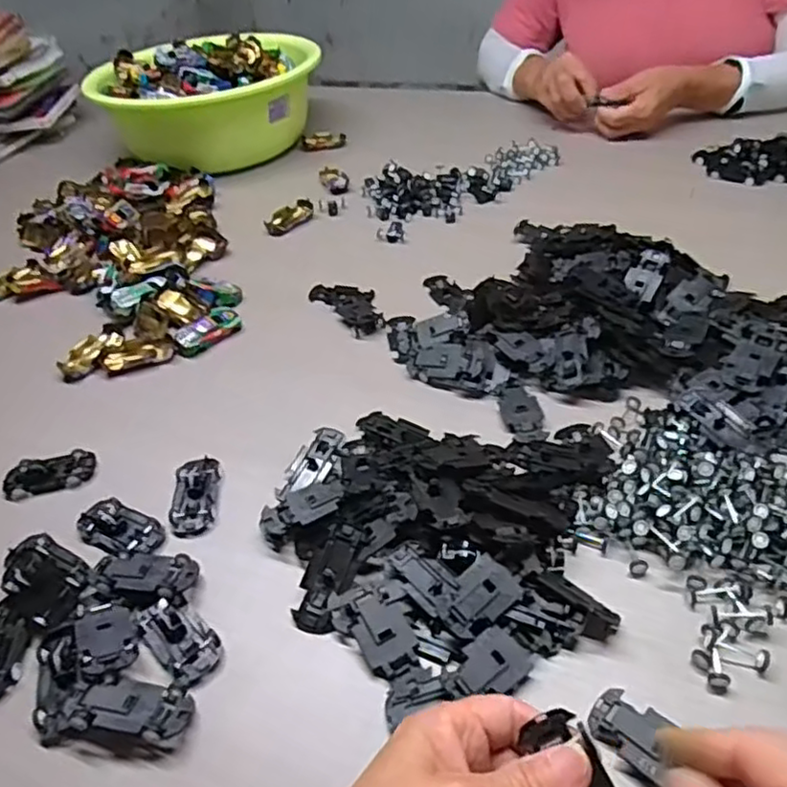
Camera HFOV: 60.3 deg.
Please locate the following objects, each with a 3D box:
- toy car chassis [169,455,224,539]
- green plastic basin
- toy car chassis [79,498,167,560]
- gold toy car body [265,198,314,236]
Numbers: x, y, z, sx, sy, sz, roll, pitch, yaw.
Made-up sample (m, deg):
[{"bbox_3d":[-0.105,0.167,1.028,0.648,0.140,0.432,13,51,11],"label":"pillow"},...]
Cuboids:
[{"bbox_3d":[-0.139,0.071,0.477,0.032,0.011,0.065,-6,42,1],"label":"toy car chassis"},{"bbox_3d":[-0.261,-0.412,0.957,0.263,0.128,0.256,-4,42,3],"label":"green plastic basin"},{"bbox_3d":[-0.184,0.091,0.459,0.061,0.010,0.035,20,48,27],"label":"toy car chassis"},{"bbox_3d":[-0.121,-0.208,0.798,0.032,0.012,0.067,21,49,28],"label":"gold toy car body"}]

